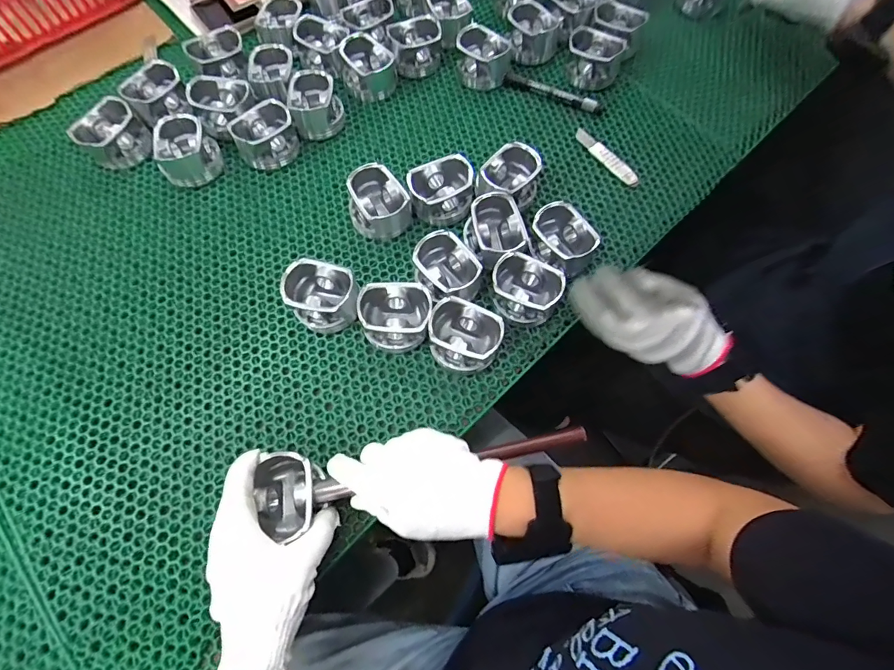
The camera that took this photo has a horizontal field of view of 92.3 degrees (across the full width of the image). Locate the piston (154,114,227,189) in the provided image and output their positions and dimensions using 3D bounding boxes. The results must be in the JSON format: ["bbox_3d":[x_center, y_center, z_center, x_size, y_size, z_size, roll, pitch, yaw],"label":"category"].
[{"bbox_3d":[-0.331,-0.231,0.544,0.073,0.052,0.073,0,69,0],"label":"piston"}]

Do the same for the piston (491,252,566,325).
[{"bbox_3d":[0.086,-0.049,0.477,0.077,0.047,0.065,30,72,11],"label":"piston"}]

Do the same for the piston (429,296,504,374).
[{"bbox_3d":[0.019,0.002,0.457,0.073,0.052,0.066,11,69,5],"label":"piston"}]

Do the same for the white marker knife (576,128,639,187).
[{"bbox_3d":[0.211,-0.236,0.568,0.020,0.010,0.109,-35,72,-12],"label":"white marker knife"}]

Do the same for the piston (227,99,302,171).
[{"bbox_3d":[-0.234,-0.256,0.556,0.076,0.051,0.069,-29,71,-10],"label":"piston"}]

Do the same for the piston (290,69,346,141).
[{"bbox_3d":[-0.174,-0.308,0.572,0.064,0.059,0.064,0,69,0],"label":"piston"}]

